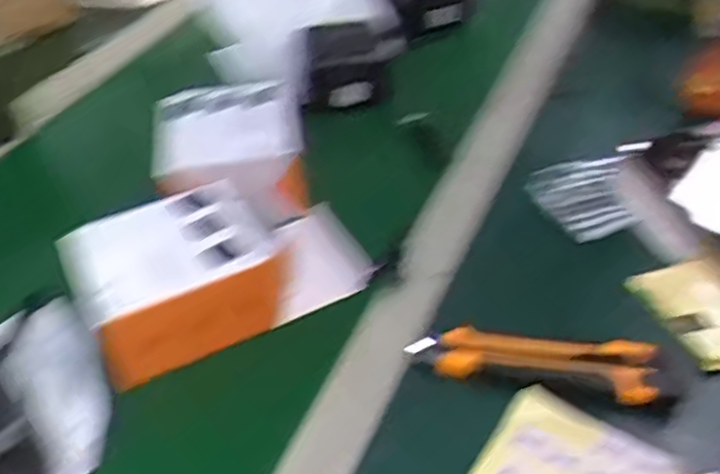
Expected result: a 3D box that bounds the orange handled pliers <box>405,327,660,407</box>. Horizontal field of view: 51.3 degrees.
[{"bbox_3d":[0.107,0.077,0.472,0.148,0.015,0.036,5,44,13],"label":"orange handled pliers"}]

